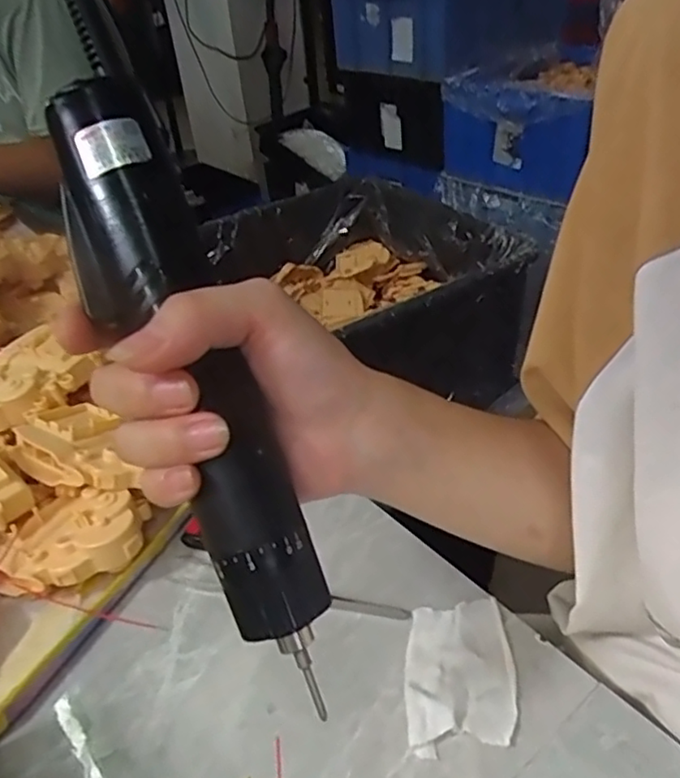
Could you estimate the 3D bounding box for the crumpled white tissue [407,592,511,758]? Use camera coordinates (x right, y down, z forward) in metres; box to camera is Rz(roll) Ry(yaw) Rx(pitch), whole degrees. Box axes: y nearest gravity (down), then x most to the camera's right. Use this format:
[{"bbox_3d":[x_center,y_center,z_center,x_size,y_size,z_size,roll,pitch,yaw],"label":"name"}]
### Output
[{"bbox_3d":[0.056,0.132,0.306,0.048,0.009,0.074,-2,37,5],"label":"crumpled white tissue"}]

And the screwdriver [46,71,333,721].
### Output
[{"bbox_3d":[-0.053,-0.008,0.222,0.036,0.200,0.032,-22,-3,-20],"label":"screwdriver"}]

